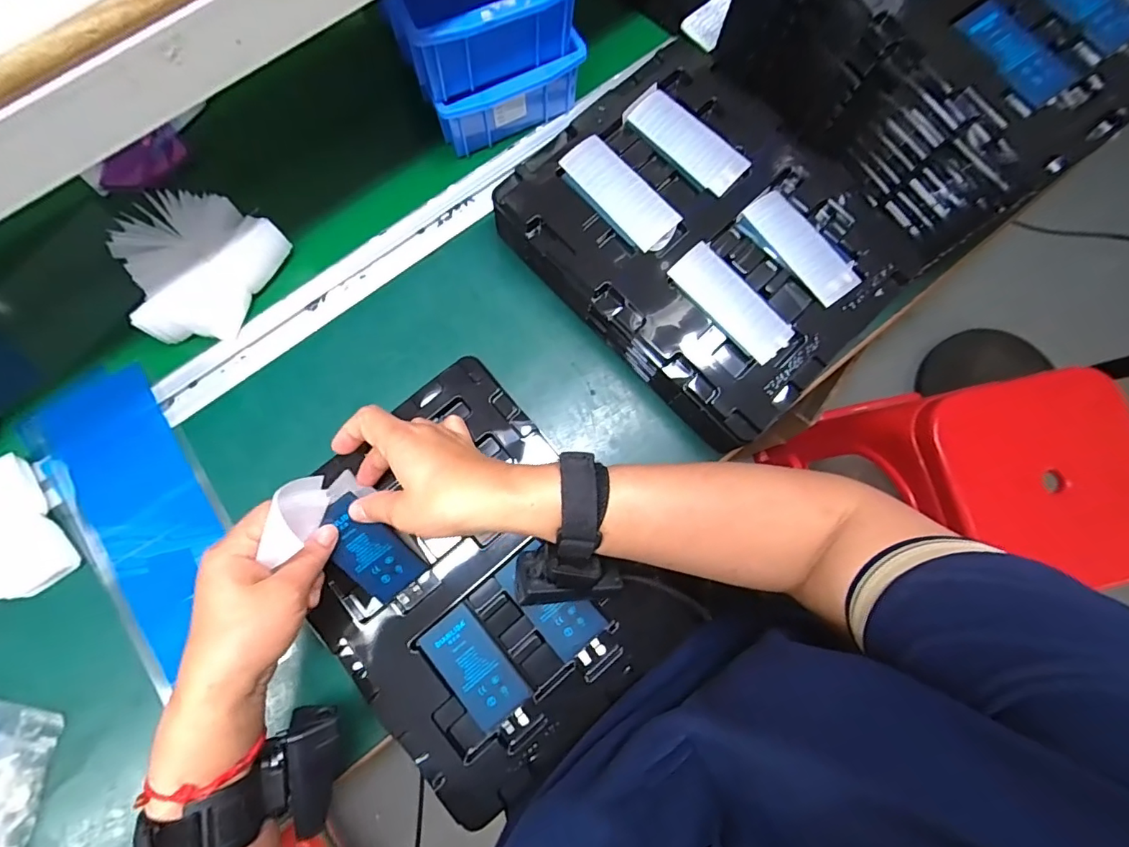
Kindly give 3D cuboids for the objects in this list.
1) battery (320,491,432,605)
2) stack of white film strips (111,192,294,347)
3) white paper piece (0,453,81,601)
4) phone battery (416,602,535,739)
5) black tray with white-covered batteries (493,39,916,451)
[{"bbox_3d":[-0.140,0.090,0.369,0.042,0.006,0.083,-36,111,-8],"label":"battery"},{"bbox_3d":[-0.298,-0.126,0.409,0.094,0.056,0.116,30,79,5],"label":"stack of white film strips"},{"bbox_3d":[-0.408,0.077,0.377,0.049,0.012,0.100,-29,91,-32],"label":"white paper piece"},{"bbox_3d":[-0.062,0.183,0.376,0.043,0.004,0.092,-38,82,-8],"label":"phone battery"},{"bbox_3d":[0.119,-0.153,0.422,0.241,0.065,0.270,-43,82,-9],"label":"black tray with white-covered batteries"}]

